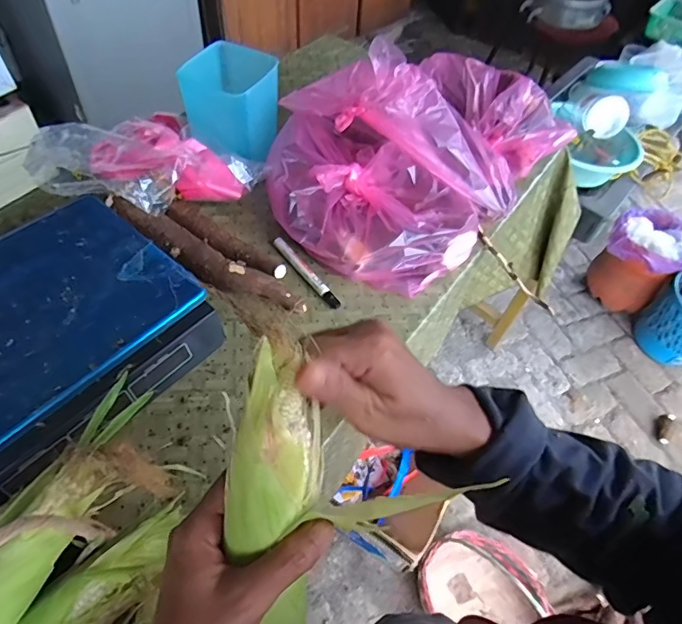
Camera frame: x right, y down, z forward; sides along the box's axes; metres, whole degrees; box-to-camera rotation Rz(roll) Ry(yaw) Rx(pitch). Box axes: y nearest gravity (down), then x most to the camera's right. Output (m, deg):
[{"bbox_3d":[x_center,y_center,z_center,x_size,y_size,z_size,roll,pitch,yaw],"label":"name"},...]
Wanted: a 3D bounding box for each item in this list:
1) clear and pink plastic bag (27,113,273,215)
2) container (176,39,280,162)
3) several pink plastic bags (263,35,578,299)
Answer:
[{"bbox_3d":[-0.275,-0.217,0.697,0.228,0.090,0.235,32,58,17],"label":"clear and pink plastic bag"},{"bbox_3d":[-0.170,-0.327,0.758,0.123,0.133,0.117,12,54,3],"label":"container"},{"bbox_3d":[0.112,-0.266,0.738,0.473,0.227,0.324,-32,63,-25],"label":"several pink plastic bags"}]

